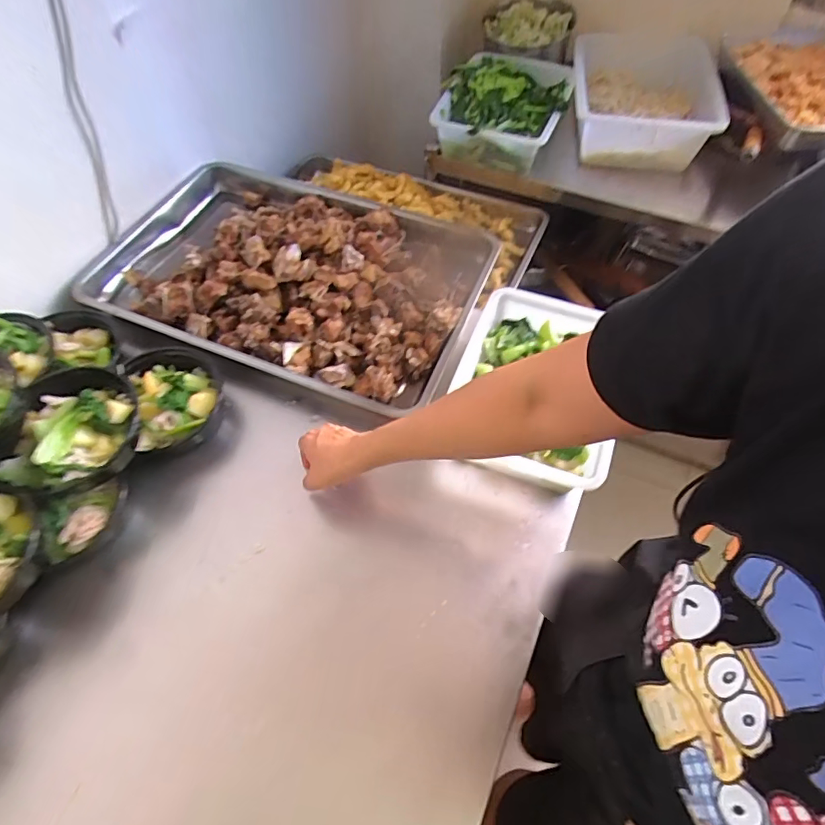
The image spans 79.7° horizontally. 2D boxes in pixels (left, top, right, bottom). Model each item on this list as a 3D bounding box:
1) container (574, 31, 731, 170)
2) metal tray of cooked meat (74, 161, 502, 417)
[{"bbox_3d":[0.475,-0.624,1.039,0.272,0.140,0.296,5,58,4],"label":"container"},{"bbox_3d":[-0.197,-0.230,0.808,0.603,0.075,0.396,19,60,12],"label":"metal tray of cooked meat"}]

